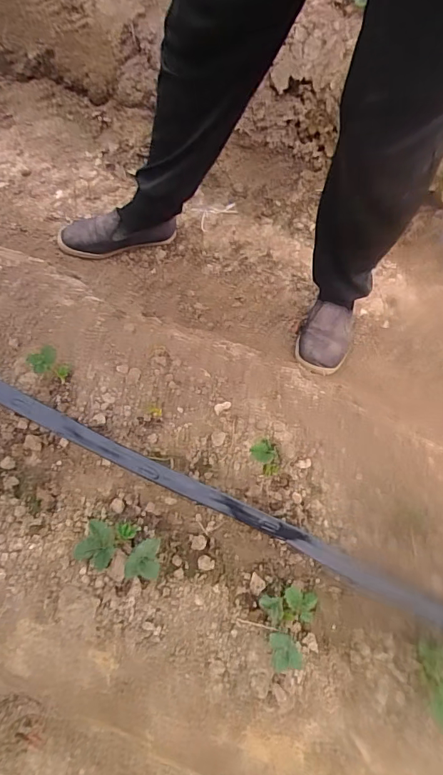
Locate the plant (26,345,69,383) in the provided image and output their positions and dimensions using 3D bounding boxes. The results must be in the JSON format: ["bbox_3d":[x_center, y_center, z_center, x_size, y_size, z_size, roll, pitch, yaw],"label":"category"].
[{"bbox_3d":[-0.223,-0.028,0.571,0.035,0.045,0.036,1,70,-2],"label":"plant"}]

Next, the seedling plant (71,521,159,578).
[{"bbox_3d":[-0.120,0.194,0.526,0.096,0.036,0.056,11,70,2],"label":"seedling plant"}]

